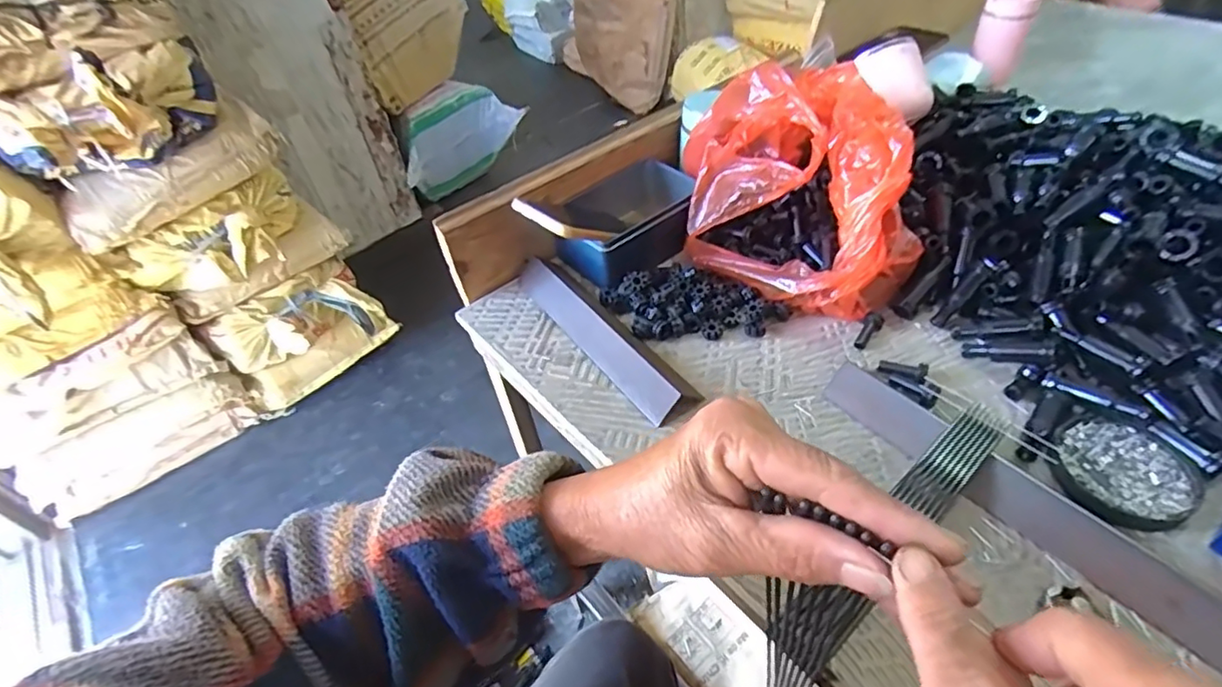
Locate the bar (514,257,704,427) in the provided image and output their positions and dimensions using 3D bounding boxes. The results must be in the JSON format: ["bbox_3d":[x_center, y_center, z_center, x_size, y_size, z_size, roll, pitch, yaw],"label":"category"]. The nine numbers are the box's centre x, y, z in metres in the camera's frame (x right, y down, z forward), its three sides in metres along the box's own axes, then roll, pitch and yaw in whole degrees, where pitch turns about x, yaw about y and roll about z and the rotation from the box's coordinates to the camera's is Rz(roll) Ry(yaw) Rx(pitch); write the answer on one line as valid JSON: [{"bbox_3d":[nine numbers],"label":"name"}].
[{"bbox_3d":[-0.010,-0.016,0.555,0.051,0.025,0.242,-29,49,-20],"label":"bar"}]

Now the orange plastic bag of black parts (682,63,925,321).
[{"bbox_3d":[0.181,-0.149,0.572,0.217,0.145,0.218,11,48,18],"label":"orange plastic bag of black parts"}]

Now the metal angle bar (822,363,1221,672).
[{"bbox_3d":[0.272,0.104,0.406,0.035,0.027,0.277,-31,50,-22],"label":"metal angle bar"}]

